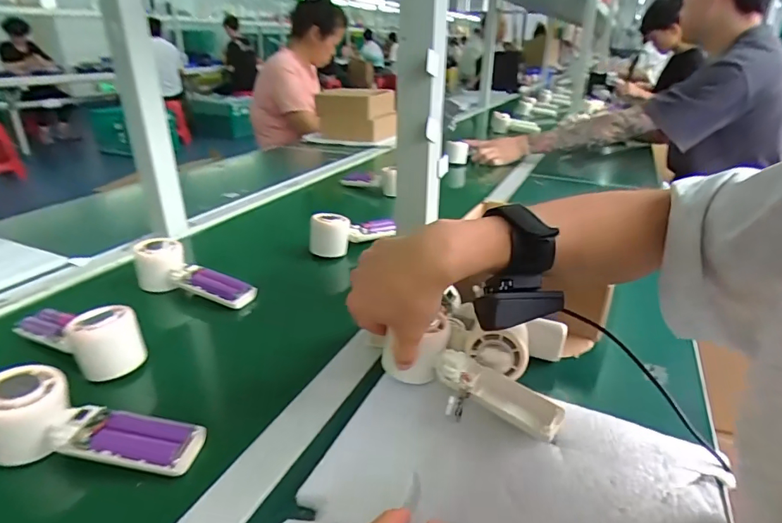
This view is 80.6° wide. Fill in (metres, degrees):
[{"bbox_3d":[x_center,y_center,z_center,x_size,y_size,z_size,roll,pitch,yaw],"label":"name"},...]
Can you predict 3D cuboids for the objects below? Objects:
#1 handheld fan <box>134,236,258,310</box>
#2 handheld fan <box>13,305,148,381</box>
[{"bbox_3d":[-0.254,0.015,0.589,0.160,0.056,0.046,11,27,22],"label":"handheld fan"},{"bbox_3d":[-0.327,0.067,0.476,0.167,0.052,0.049,14,28,27],"label":"handheld fan"}]

